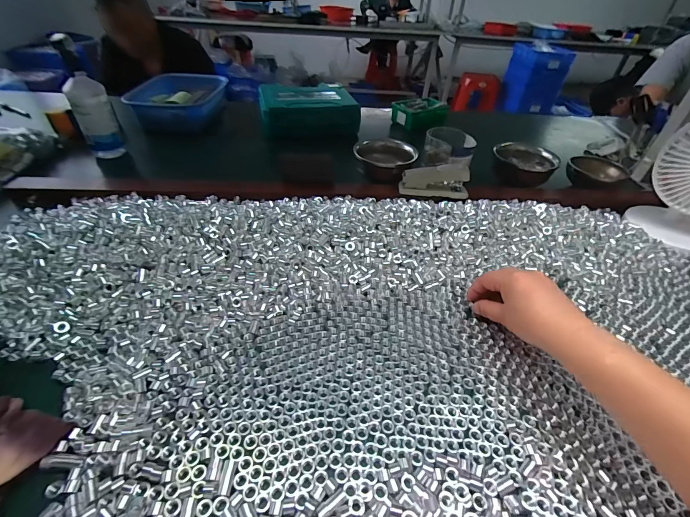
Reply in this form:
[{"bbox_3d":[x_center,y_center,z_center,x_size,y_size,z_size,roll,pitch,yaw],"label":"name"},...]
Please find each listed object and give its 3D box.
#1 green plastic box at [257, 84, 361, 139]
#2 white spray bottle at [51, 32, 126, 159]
[{"bbox_3d":[-0.100,-0.400,0.888,0.248,0.088,0.189,-8,42,-13],"label":"green plastic box"},{"bbox_3d":[-0.514,-0.306,0.664,0.066,0.236,0.081,-20,46,-24],"label":"white spray bottle"}]

